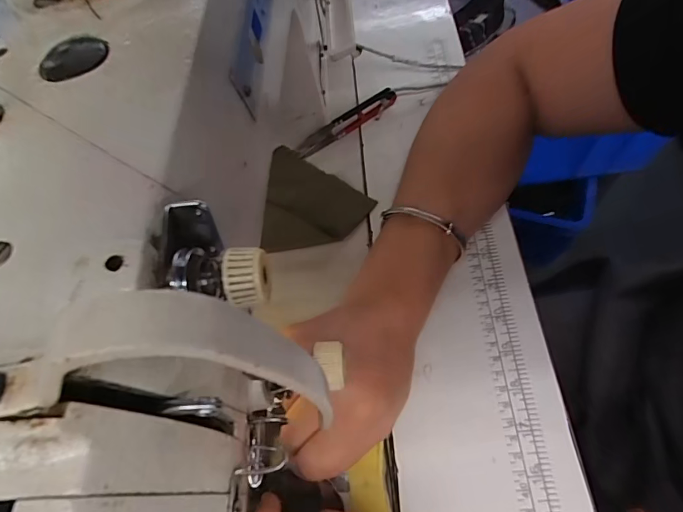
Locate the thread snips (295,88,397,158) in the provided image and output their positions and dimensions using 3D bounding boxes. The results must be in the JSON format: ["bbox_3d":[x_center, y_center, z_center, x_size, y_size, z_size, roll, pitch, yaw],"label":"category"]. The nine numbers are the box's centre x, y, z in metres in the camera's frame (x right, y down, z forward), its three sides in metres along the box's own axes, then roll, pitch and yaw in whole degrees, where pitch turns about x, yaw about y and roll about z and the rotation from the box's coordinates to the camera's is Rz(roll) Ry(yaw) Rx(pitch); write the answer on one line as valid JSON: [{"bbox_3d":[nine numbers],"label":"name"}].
[{"bbox_3d":[0.006,-0.125,0.405,0.106,0.024,0.010,-34,62,-11],"label":"thread snips"}]

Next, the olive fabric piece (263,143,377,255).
[{"bbox_3d":[-0.021,-0.050,0.373,0.089,0.014,0.093,-4,61,6],"label":"olive fabric piece"}]

